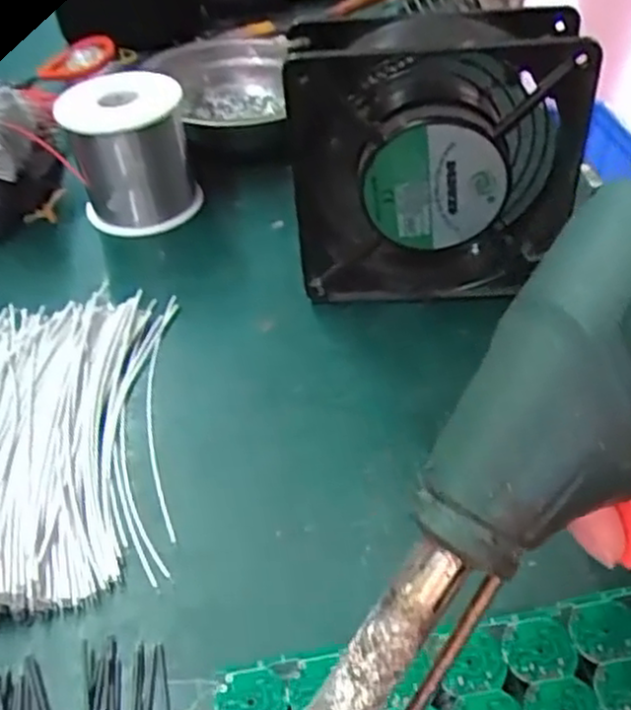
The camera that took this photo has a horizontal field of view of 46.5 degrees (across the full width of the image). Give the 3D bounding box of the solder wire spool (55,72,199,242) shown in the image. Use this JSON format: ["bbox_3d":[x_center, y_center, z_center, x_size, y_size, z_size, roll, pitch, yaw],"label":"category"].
[{"bbox_3d":[-0.103,-0.114,0.411,0.066,0.069,0.069,-10,42,-9],"label":"solder wire spool"}]

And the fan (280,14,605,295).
[{"bbox_3d":[0.050,-0.079,0.327,0.120,0.125,0.045,2,41,2],"label":"fan"}]

